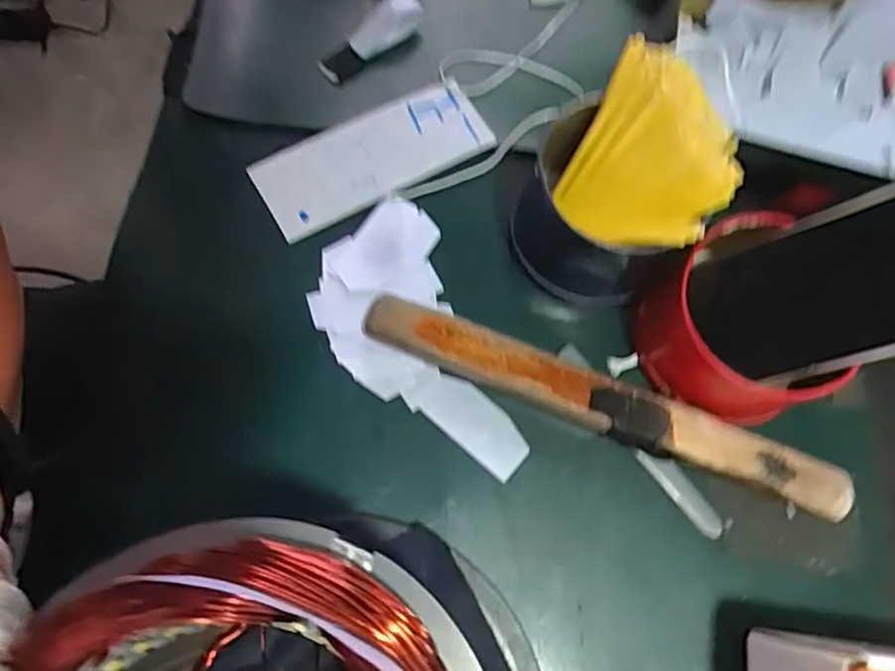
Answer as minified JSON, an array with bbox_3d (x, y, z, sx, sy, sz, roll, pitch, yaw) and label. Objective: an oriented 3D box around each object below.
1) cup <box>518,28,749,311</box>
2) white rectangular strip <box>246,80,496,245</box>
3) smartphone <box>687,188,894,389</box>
[{"bbox_3d":[0.098,-0.084,0.355,0.100,0.095,0.110,1,71,-2],"label":"cup"},{"bbox_3d":[-0.048,-0.116,0.398,0.147,0.010,0.062,-27,76,-12],"label":"white rectangular strip"},{"bbox_3d":[0.205,-0.026,0.311,0.151,0.007,0.081,-19,68,36],"label":"smartphone"}]

